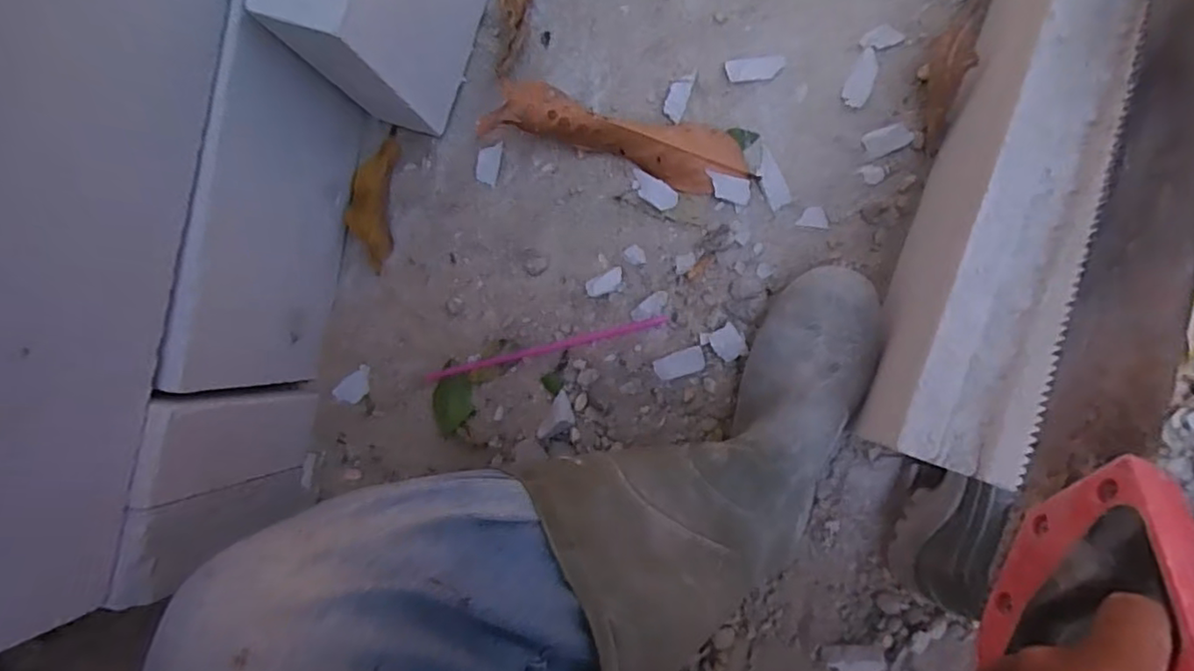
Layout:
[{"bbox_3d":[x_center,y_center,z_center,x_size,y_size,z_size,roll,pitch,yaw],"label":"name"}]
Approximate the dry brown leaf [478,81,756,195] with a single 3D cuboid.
[{"bbox_3d":[0.022,-0.180,0.575,0.241,0.050,0.067,12,89,-11],"label":"dry brown leaf"}]

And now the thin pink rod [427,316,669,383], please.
[{"bbox_3d":[-0.052,0.013,0.609,0.242,0.006,0.012,-15,86,6],"label":"thin pink rod"}]

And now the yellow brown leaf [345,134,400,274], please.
[{"bbox_3d":[-0.226,-0.134,0.629,0.044,0.013,0.133,7,87,-10],"label":"yellow brown leaf"}]

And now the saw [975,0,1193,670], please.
[{"bbox_3d":[0.277,-0.050,0.310,0.030,0.116,0.454,20,74,8],"label":"saw"}]

